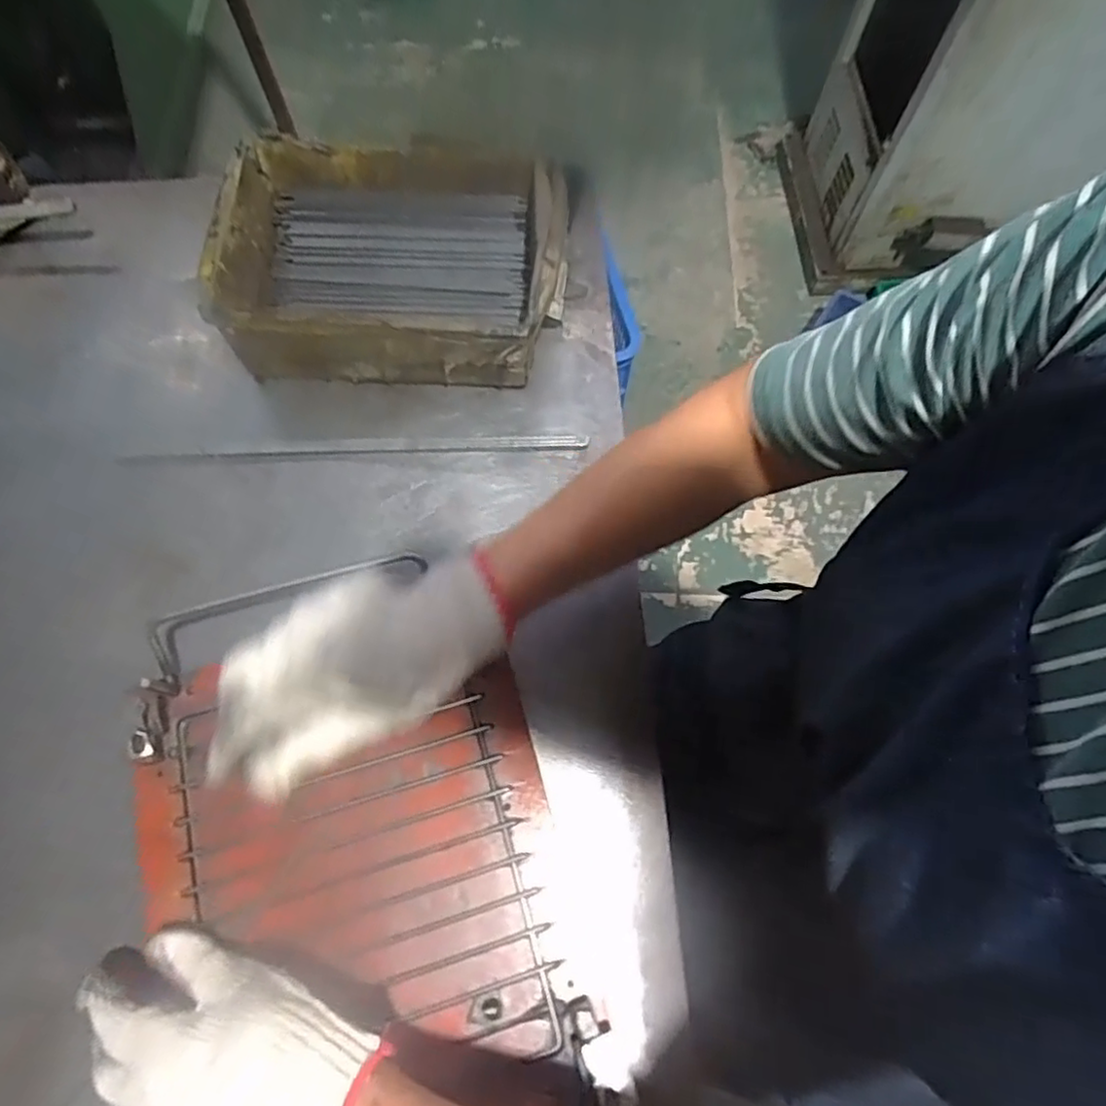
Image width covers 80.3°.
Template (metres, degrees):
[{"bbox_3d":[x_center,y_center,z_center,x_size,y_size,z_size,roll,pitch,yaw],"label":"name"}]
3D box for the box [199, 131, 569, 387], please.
[{"bbox_3d":[-0.124,-0.229,0.521,0.263,0.075,0.182,4,71,-1],"label":"box"}]

